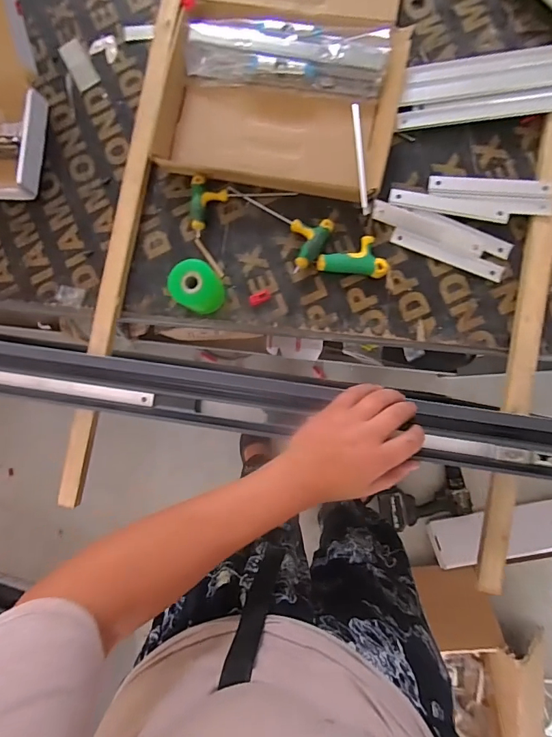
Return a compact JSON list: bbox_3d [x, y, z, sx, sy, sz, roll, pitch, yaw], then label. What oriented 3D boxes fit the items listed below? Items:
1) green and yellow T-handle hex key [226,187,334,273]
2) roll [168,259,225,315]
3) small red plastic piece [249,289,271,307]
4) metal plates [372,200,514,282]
[{"bbox_3d":[-0.006,-0.169,0.510,0.137,0.020,0.071,21,92,5],"label":"green and yellow T-handle hex key"},{"bbox_3d":[-0.092,-0.096,0.499,0.053,0.062,0.052,30,92,5],"label":"roll"},{"bbox_3d":[-0.020,-0.088,0.521,0.029,0.008,0.013,-24,88,5],"label":"small red plastic piece"},{"bbox_3d":[0.197,-0.157,0.507,0.168,0.006,0.050,24,92,5],"label":"metal plates"}]

